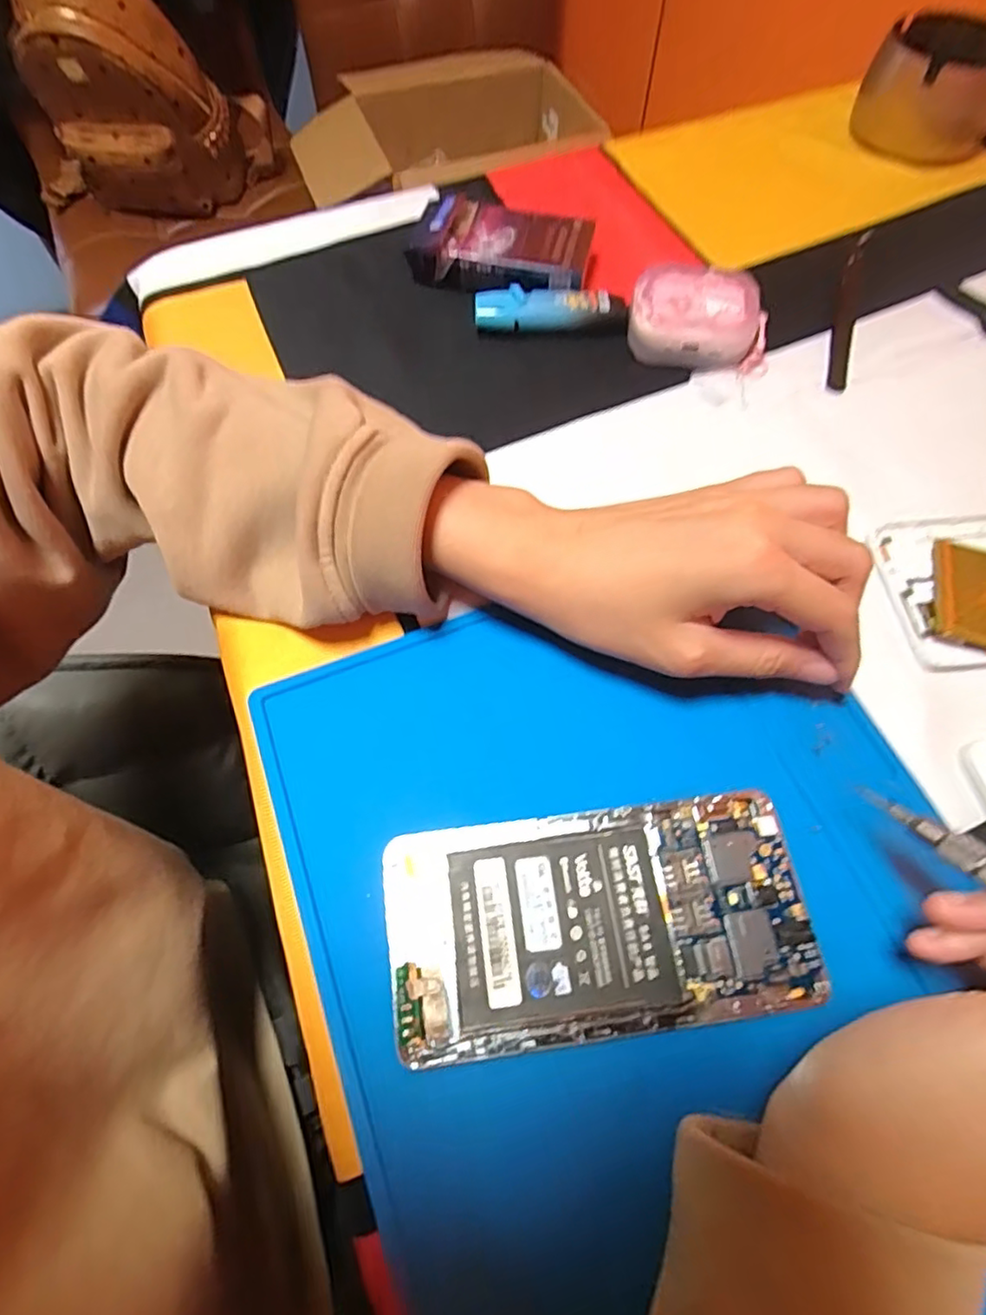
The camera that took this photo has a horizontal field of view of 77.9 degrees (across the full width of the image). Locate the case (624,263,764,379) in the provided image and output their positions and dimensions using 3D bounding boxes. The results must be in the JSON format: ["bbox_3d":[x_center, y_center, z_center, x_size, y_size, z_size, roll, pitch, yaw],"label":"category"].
[{"bbox_3d":[0.110,-0.179,0.326,0.072,0.028,0.046,8,66,6],"label":"case"}]

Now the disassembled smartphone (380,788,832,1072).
[{"bbox_3d":[0.035,0.090,0.210,0.139,0.011,0.070,-8,65,-1],"label":"disassembled smartphone"}]

